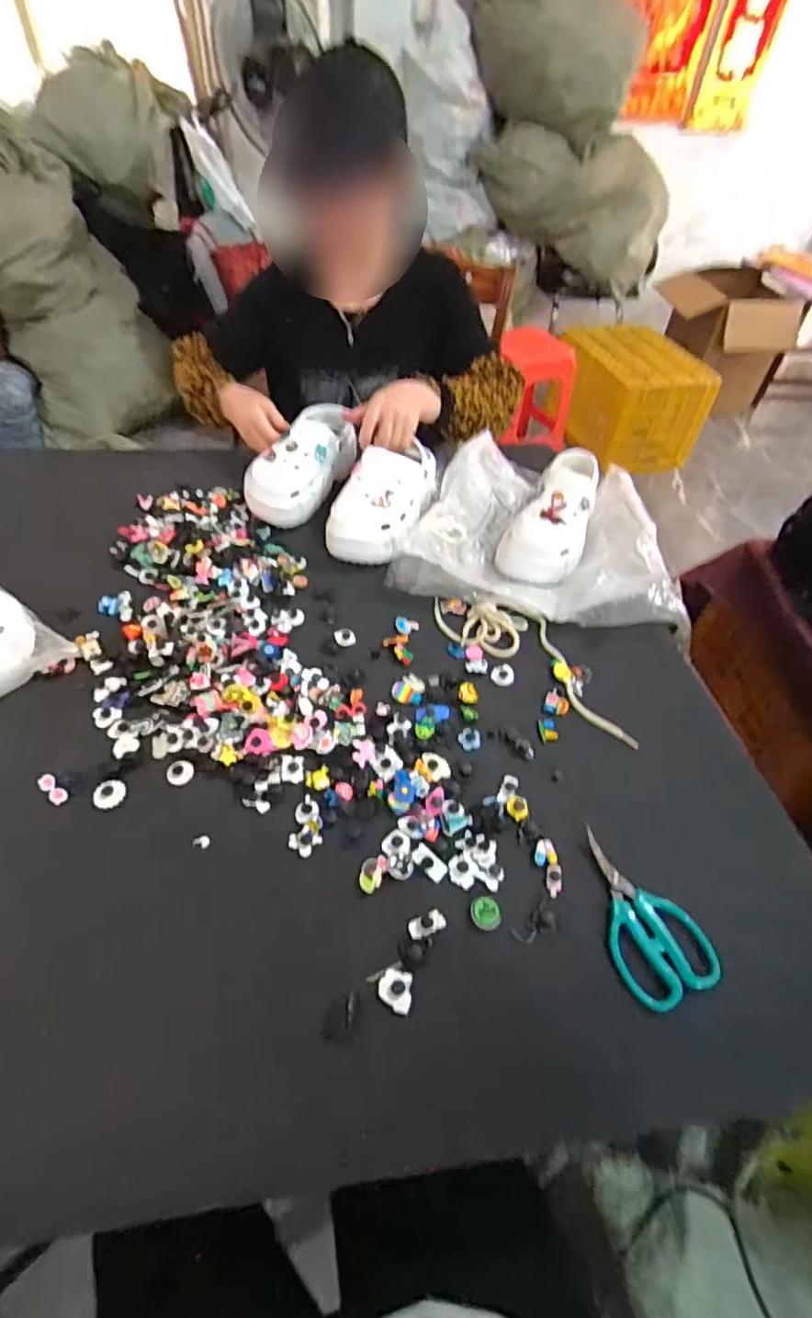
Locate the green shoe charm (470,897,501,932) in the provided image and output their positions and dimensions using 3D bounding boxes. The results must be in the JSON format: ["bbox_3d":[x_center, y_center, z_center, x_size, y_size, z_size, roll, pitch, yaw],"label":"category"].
[{"bbox_3d":[0.071,0.225,0.495,0.025,0.007,0.027,2,48,-3],"label":"green shoe charm"}]

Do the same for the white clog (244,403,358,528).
[{"bbox_3d":[-0.157,-0.312,0.880,0.102,0.086,0.240,19,49,12],"label":"white clog"}]

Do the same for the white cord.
[{"bbox_3d":[0.167,-0.011,0.702,0.299,0.018,0.101,34,54,23],"label":"white cord"}]

